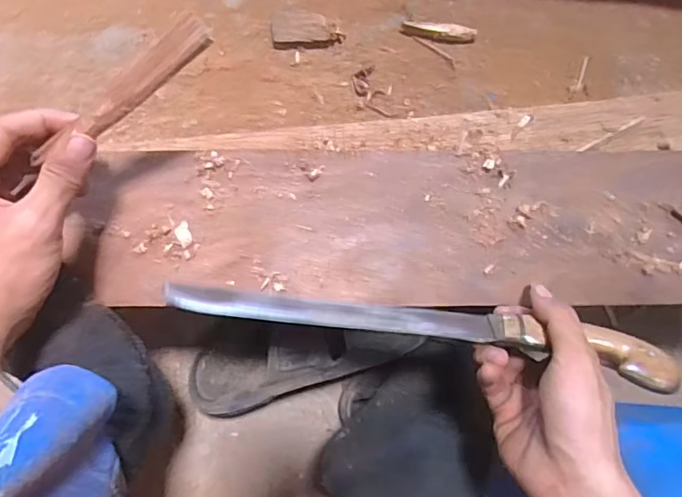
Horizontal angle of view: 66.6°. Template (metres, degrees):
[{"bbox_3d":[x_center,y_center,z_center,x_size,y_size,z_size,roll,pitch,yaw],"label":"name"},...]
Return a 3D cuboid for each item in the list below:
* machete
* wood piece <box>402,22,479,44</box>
[{"bbox_3d":[0.047,0.053,0.358,0.330,0.049,0.025,7,93,5],"label":"machete"},{"bbox_3d":[0.105,-0.232,0.557,0.078,0.008,0.017,9,93,3],"label":"wood piece"}]

